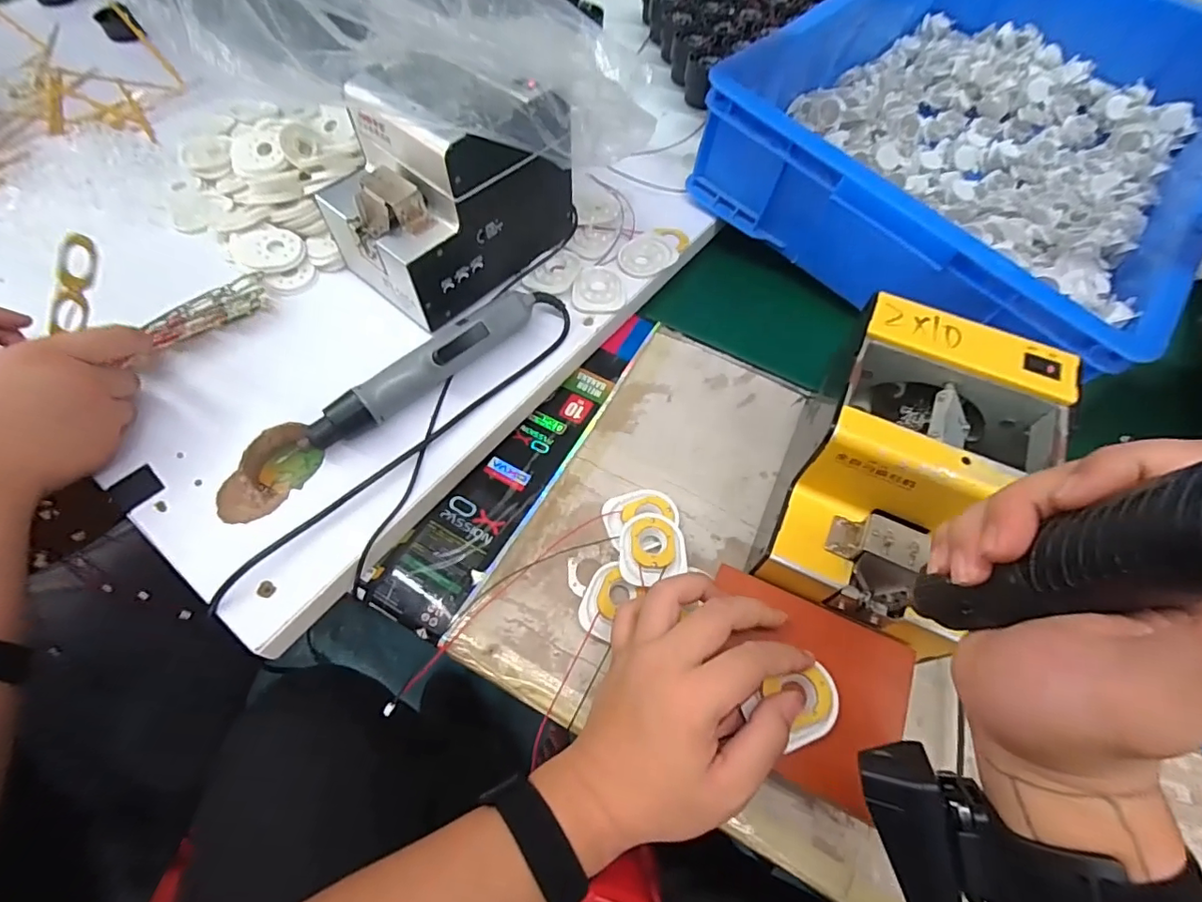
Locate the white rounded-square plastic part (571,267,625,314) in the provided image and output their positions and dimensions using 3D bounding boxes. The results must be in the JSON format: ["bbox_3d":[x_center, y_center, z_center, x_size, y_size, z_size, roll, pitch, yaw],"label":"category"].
[{"bbox_3d":[-0.003,-0.153,0.507,0.048,0.007,0.054,-3,61,-3],"label":"white rounded-square plastic part"}]

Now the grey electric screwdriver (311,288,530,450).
[{"bbox_3d":[-0.140,-0.066,0.435,0.200,0.046,0.031,-37,68,-20],"label":"grey electric screwdriver"}]

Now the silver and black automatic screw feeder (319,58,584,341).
[{"bbox_3d":[-0.126,-0.226,0.457,0.199,0.155,0.128,-33,67,-18],"label":"silver and black automatic screw feeder"}]

